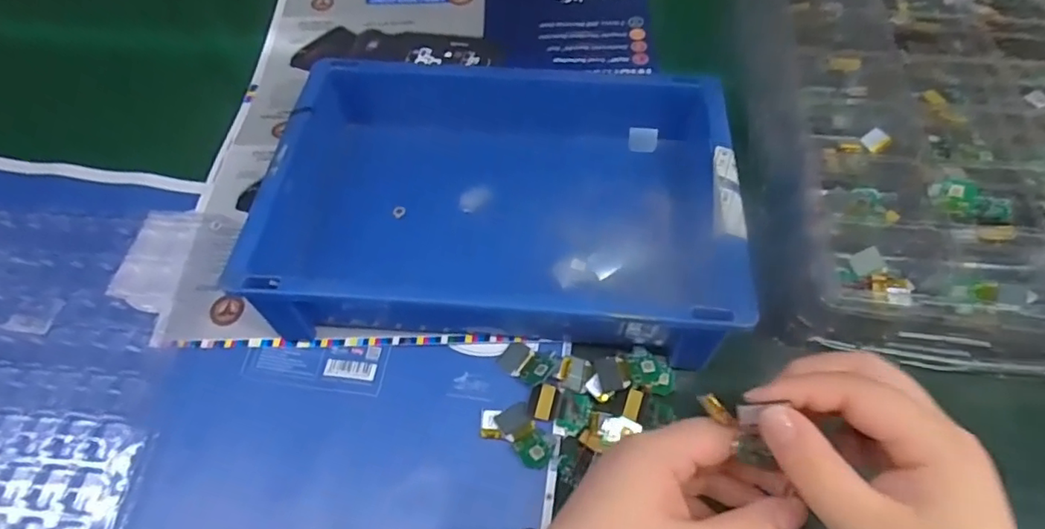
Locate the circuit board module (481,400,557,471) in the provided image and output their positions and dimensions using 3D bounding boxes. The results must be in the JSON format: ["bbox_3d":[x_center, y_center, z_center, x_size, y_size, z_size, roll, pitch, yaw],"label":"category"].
[{"bbox_3d":[-0.002,0.101,0.350,0.047,0.006,0.028,28,66,15],"label":"circuit board module"}]

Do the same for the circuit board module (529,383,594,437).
[{"bbox_3d":[0.023,0.088,0.354,0.037,0.004,0.025,13,63,8],"label":"circuit board module"}]

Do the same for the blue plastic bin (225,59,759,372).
[{"bbox_3d":[-0.015,-0.049,0.397,0.298,0.066,0.205,4,62,3],"label":"blue plastic bin"}]

